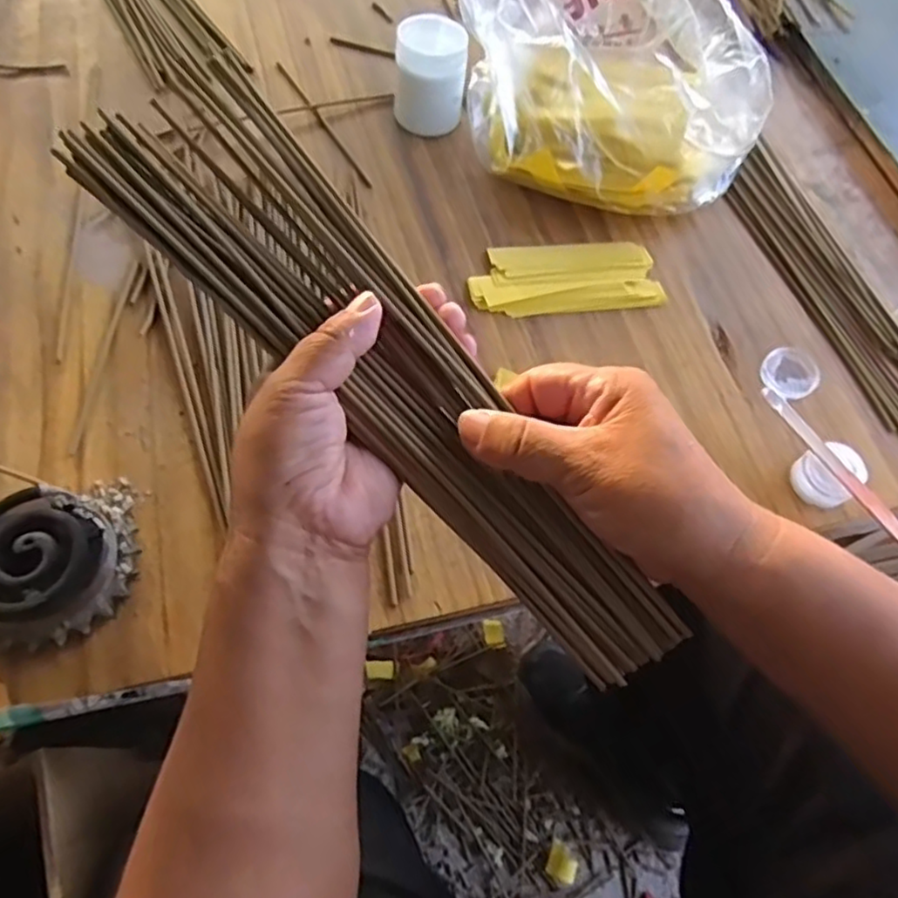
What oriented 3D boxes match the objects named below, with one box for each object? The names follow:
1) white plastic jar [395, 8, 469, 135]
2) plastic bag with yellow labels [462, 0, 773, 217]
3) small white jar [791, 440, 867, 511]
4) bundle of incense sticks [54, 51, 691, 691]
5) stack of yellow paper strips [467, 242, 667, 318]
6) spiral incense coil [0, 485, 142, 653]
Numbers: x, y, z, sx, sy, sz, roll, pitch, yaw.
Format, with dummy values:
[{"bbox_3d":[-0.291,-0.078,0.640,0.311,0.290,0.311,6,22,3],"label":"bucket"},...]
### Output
[{"bbox_3d":[-0.015,-0.294,0.523,0.053,0.065,0.053,1,63,-3],"label":"white plastic jar"},{"bbox_3d":[0.116,-0.313,0.497,0.197,0.130,0.247,-5,63,-6],"label":"plastic bag with yellow labels"},{"bbox_3d":[0.238,0.016,0.418,0.033,0.026,0.035,1,63,-3],"label":"small white jar"},{"bbox_3d":[-0.026,-0.031,0.276,0.072,0.021,0.313,-40,87,-21],"label":"bundle of incense sticks"},{"bbox_3d":[0.084,-0.127,0.488,0.138,0.009,0.062,-7,64,-7],"label":"stack of yellow paper strips"},{"bbox_3d":[-0.209,0.060,0.347,0.074,0.035,0.072,-16,66,-13],"label":"spiral incense coil"}]

